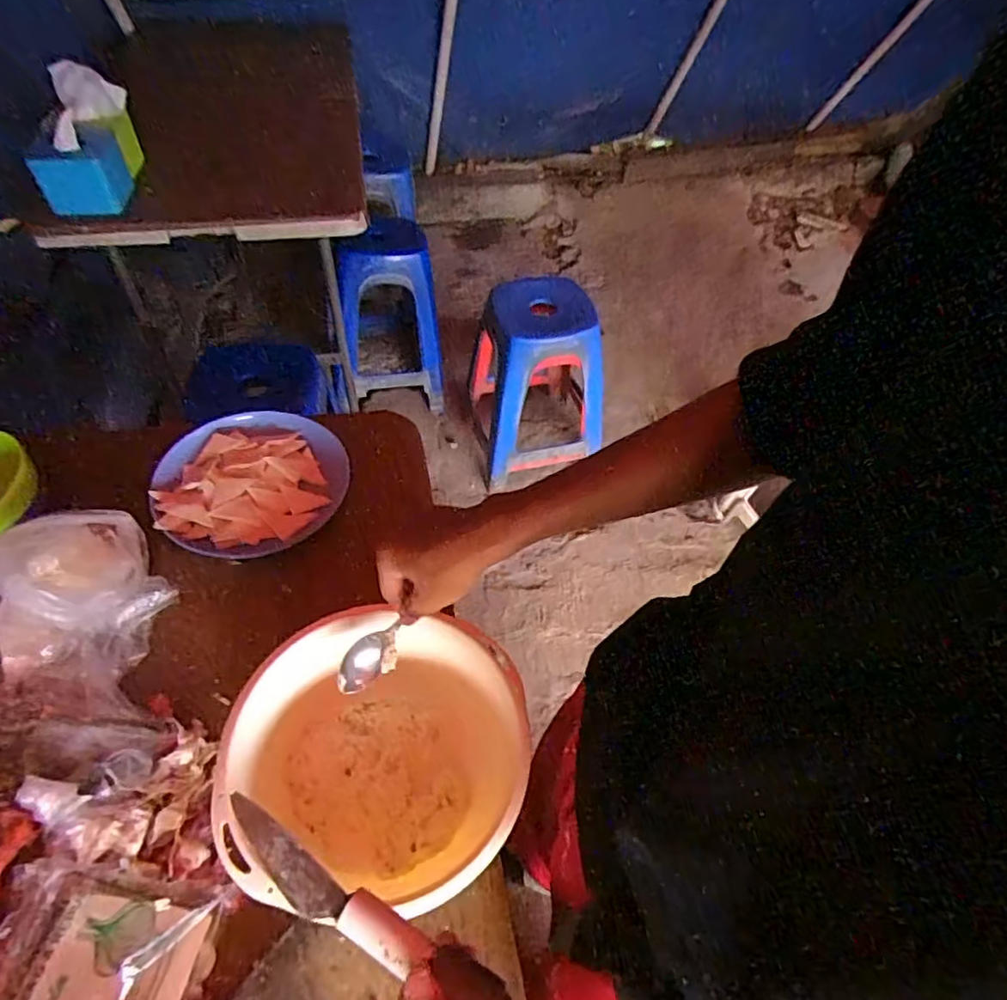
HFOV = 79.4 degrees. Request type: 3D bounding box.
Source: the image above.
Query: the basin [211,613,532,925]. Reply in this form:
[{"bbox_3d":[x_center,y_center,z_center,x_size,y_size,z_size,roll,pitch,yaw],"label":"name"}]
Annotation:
[{"bbox_3d":[-0.105,0.222,0.535,0.239,0.088,0.223,3,52,-3],"label":"basin"}]

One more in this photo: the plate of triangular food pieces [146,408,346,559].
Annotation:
[{"bbox_3d":[-0.310,-0.027,0.749,0.202,0.035,0.227,34,56,20],"label":"plate of triangular food pieces"}]

